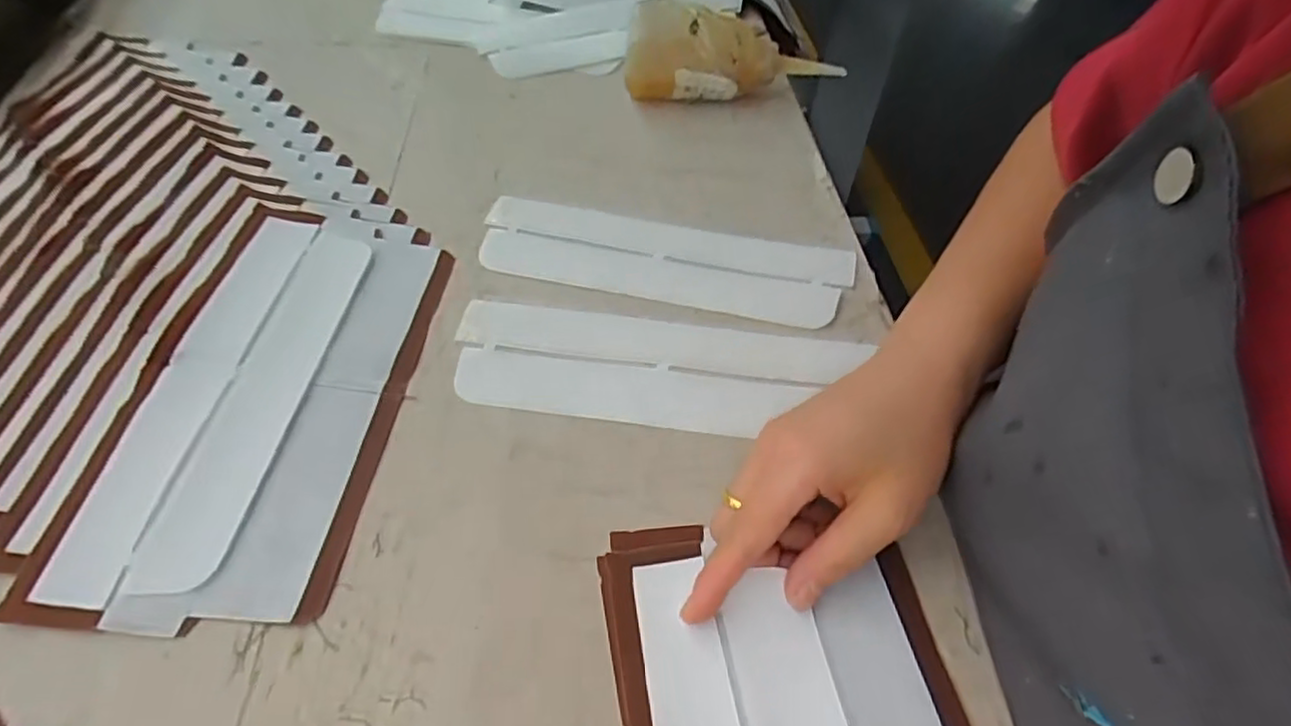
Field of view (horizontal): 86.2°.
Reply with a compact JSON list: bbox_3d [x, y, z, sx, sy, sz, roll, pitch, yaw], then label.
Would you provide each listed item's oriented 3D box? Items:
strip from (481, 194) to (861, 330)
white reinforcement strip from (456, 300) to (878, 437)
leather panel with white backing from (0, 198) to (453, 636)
[{"bbox_3d":[0.009,-0.063,0.416,0.220,0.004,0.073,11,53,10],"label":"strip"},{"bbox_3d":[0.003,0.002,0.366,0.209,0.006,0.072,6,54,4],"label":"white reinforcement strip"},{"bbox_3d":[-0.186,0.009,0.347,0.123,0.010,0.242,6,50,1],"label":"leather panel with white backing"}]

